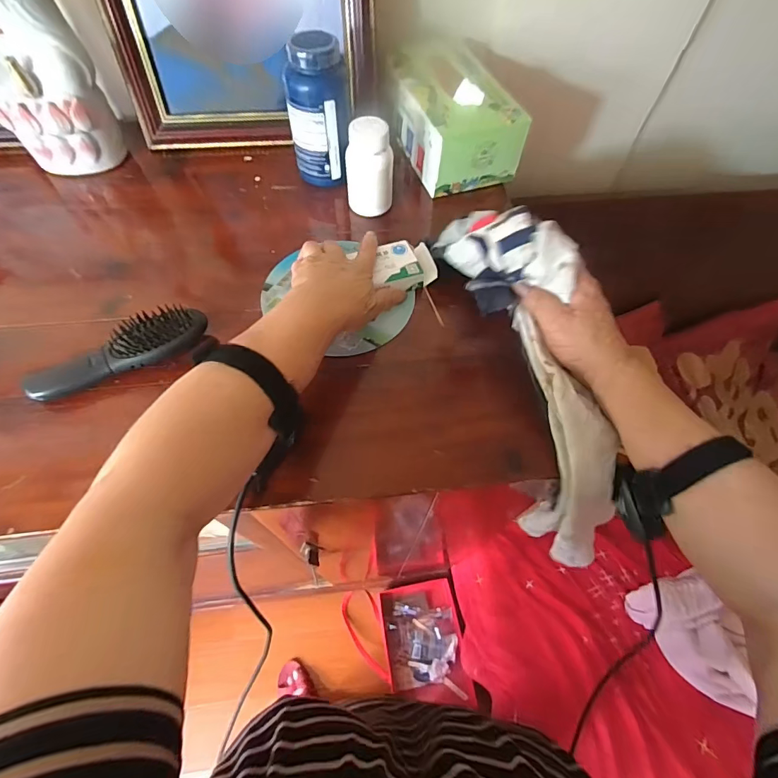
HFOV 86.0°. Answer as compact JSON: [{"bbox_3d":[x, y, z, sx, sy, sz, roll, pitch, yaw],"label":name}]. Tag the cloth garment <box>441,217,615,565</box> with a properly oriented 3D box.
[{"bbox_3d":[0.138,0.000,0.410,0.076,0.126,0.365,-18,94,-11],"label":"cloth garment"}]

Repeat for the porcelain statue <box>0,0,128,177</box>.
[{"bbox_3d":[-0.413,-0.390,0.441,0.123,0.297,0.088,-32,67,-17],"label":"porcelain statue"}]

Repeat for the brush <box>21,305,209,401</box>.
[{"bbox_3d":[-0.256,-0.032,0.394,0.166,0.039,0.038,-26,65,-15],"label":"brush"}]

